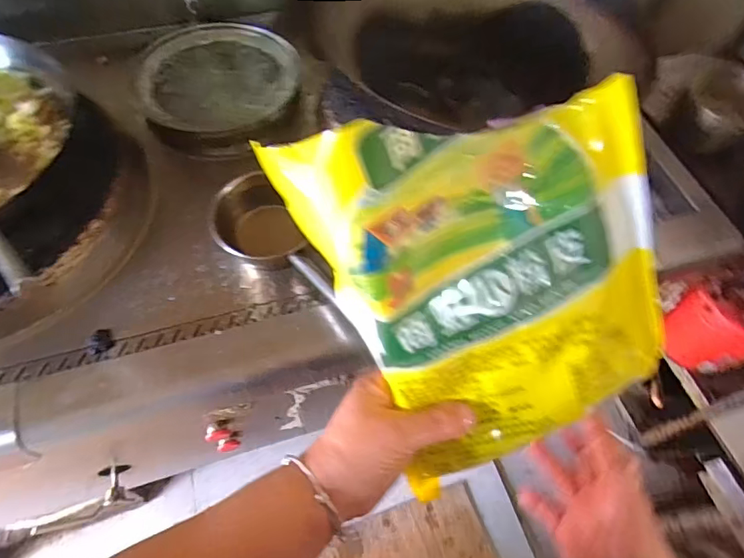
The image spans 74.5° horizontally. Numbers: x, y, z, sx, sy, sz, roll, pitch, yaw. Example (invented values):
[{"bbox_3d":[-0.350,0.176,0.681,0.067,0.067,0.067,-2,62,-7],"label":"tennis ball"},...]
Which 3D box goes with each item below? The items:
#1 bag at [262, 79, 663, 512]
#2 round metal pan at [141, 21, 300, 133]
[{"bbox_3d":[0.080,0.008,0.296,0.190,0.249,0.036,-24,26,-3],"label":"bag"},{"bbox_3d":[-0.287,-0.379,0.908,0.254,0.026,0.267,2,71,-5],"label":"round metal pan"}]

